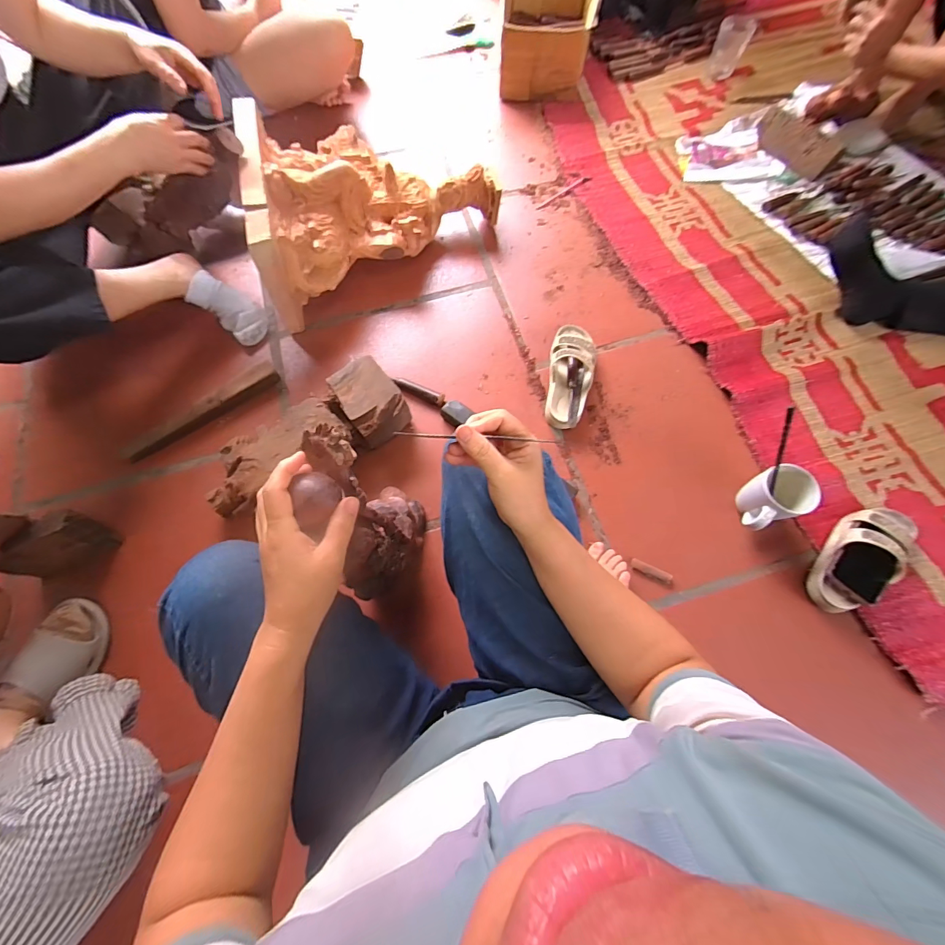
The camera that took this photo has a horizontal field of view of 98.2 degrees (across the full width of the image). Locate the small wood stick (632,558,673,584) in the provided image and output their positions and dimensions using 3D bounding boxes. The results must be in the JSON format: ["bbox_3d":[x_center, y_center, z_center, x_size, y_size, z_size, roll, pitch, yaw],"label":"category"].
[{"bbox_3d":[0.315,0.174,0.720,0.071,0.022,0.017,26,72,9],"label":"small wood stick"}]

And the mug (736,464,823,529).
[{"bbox_3d":[0.511,0.044,0.702,0.102,0.109,0.086,-23,72,-8],"label":"mug"}]

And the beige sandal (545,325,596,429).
[{"bbox_3d":[0.199,-0.201,0.834,0.089,0.064,0.235,11,70,4],"label":"beige sandal"}]

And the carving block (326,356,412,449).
[{"bbox_3d":[-0.188,-0.126,0.779,0.103,0.099,0.145,-33,74,-12],"label":"carving block"}]

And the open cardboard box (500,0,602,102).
[{"bbox_3d":[0.206,-1.238,1.152,0.270,0.153,0.360,2,70,0],"label":"open cardboard box"}]

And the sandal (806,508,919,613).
[{"bbox_3d":[0.673,0.142,0.696,0.097,0.065,0.233,39,74,13],"label":"sandal"}]

